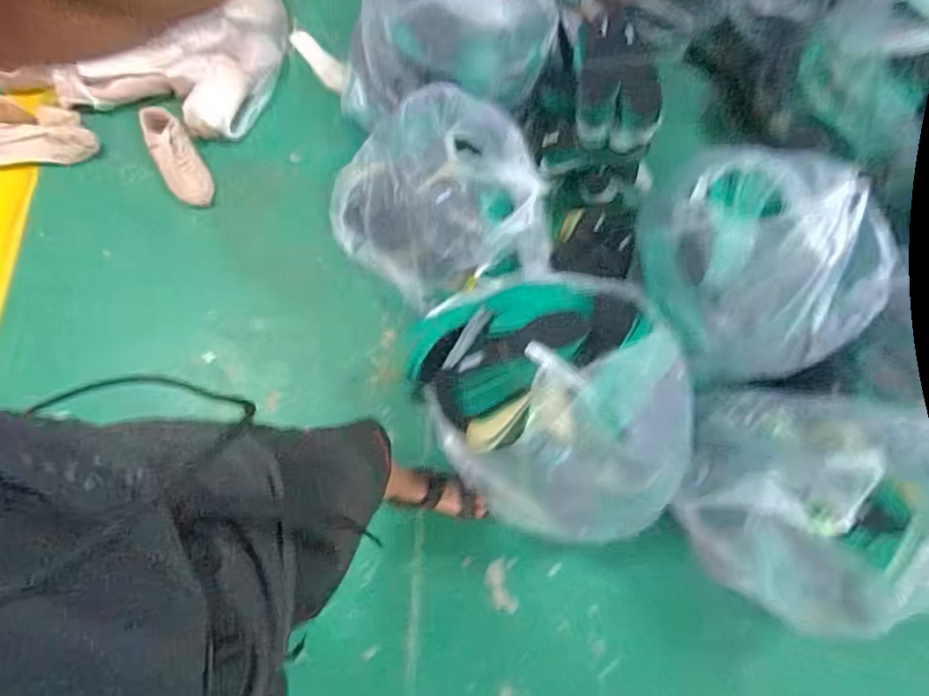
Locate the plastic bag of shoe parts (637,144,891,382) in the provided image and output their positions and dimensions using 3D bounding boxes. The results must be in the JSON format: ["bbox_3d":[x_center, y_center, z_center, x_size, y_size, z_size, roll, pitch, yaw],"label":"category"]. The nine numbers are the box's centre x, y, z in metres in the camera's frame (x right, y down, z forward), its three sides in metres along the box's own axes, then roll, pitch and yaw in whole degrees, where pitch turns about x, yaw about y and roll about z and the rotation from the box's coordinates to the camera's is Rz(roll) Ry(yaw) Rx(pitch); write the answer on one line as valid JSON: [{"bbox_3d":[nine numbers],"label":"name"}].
[{"bbox_3d":[0.599,-0.173,1.103,0.381,0.254,0.445,-23,78,-11],"label":"plastic bag of shoe parts"}]

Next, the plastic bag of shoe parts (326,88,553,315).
[{"bbox_3d":[-0.051,-0.329,1.267,0.487,0.276,0.500,-18,77,-9],"label":"plastic bag of shoe parts"}]

